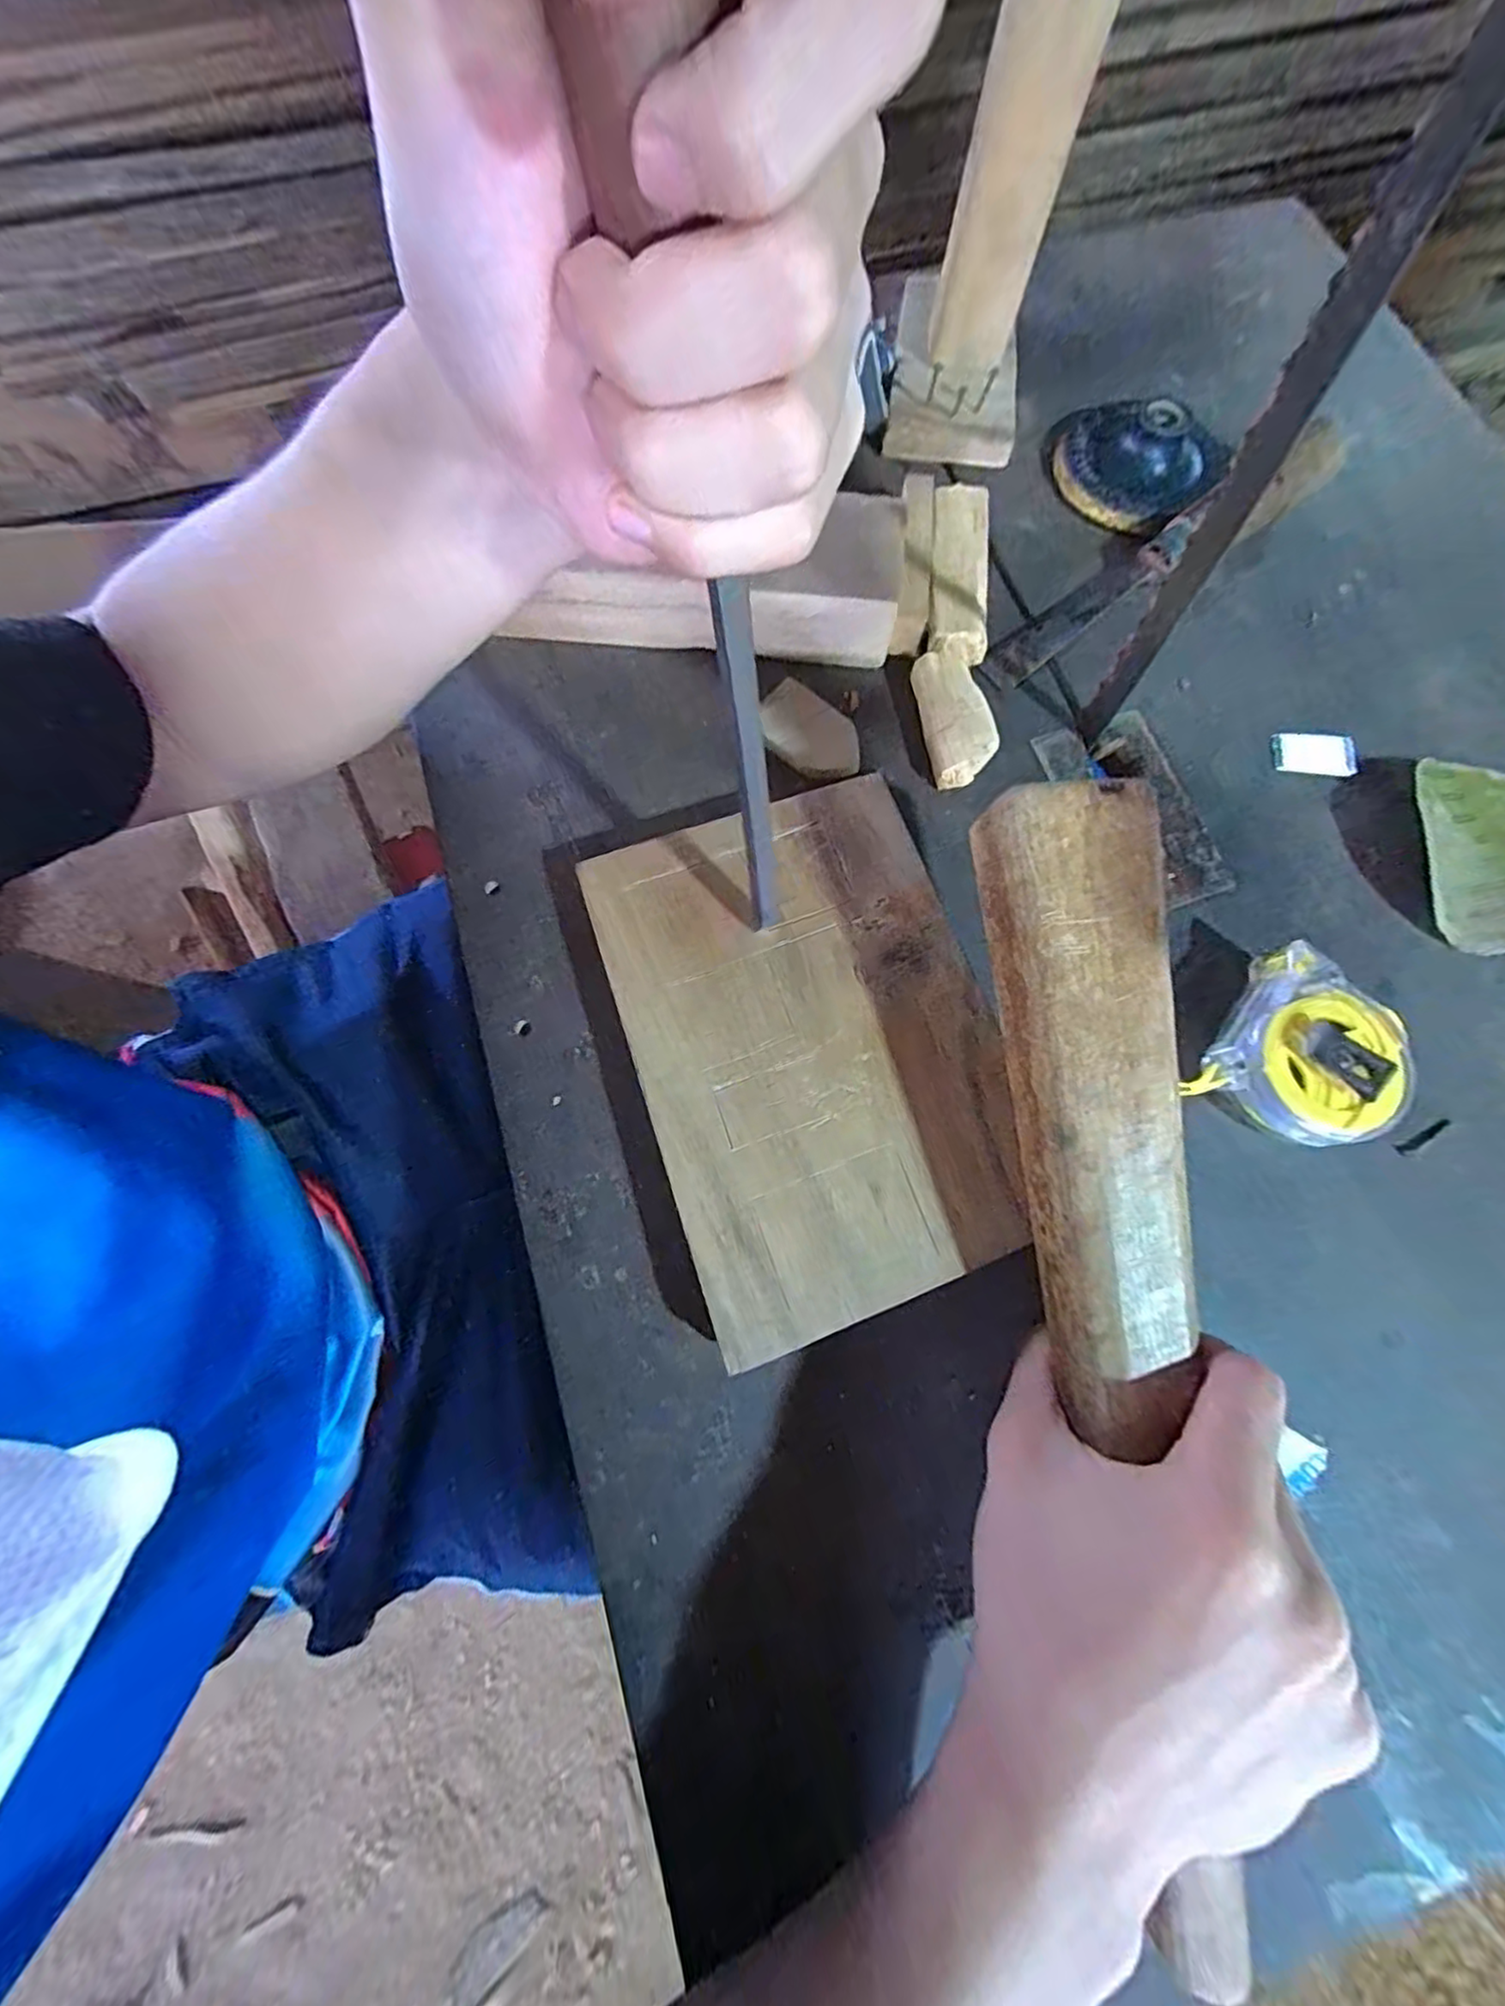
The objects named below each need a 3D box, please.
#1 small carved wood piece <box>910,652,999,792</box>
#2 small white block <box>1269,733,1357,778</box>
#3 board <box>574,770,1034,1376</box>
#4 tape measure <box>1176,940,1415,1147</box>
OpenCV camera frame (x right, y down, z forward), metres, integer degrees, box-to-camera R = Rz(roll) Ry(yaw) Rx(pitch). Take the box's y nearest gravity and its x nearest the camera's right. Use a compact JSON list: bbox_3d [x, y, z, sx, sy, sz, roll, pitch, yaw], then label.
[{"bbox_3d":[0.096,-0.138,0.316,0.027,0.025,0.066,-9,75,-3],"label":"small carved wood piece"},{"bbox_3d":[0.284,-0.125,0.330,0.040,0.007,0.022,7,75,1],"label":"small white block"},{"bbox_3d":[0.023,0.016,0.273,0.139,0.029,0.203,-19,76,-5],"label":"board"},{"bbox_3d":[0.230,0.023,0.271,0.063,0.033,0.076,36,78,8],"label":"tape measure"}]

